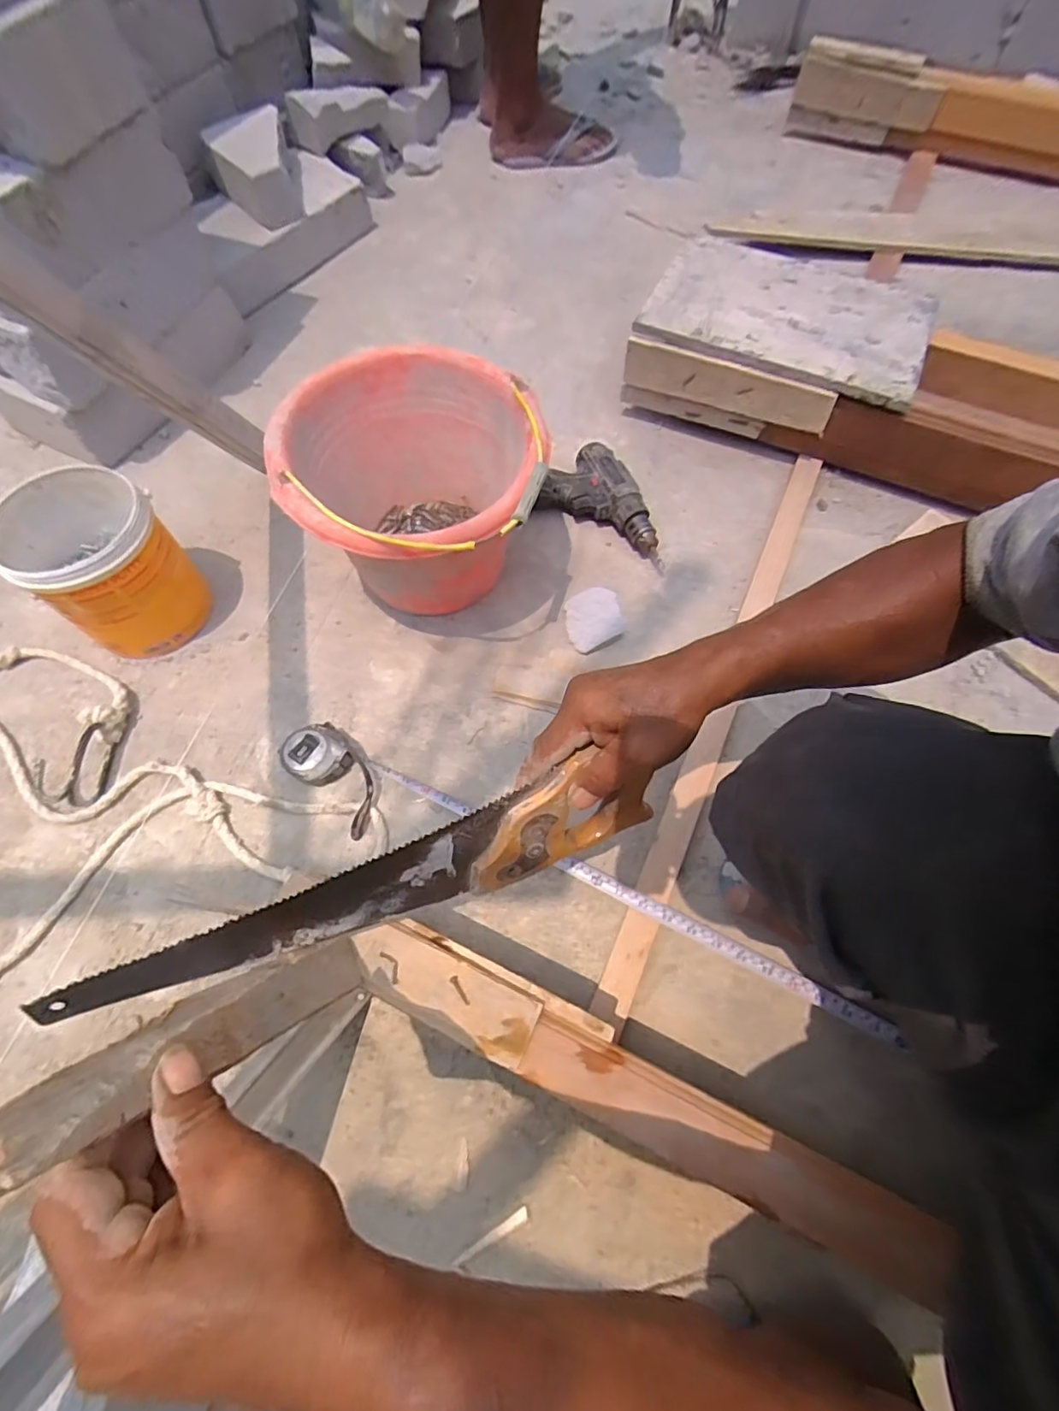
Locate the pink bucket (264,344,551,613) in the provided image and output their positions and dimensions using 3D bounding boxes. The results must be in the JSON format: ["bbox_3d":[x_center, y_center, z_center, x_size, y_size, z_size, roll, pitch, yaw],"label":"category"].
[{"bbox_3d":[-0.119,-0.230,0.662,0.270,0.211,0.288,-1,64,1],"label":"pink bucket"}]

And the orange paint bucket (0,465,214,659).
[{"bbox_3d":[-0.483,-0.158,0.663,0.163,0.160,0.150,-1,64,1],"label":"orange paint bucket"}]

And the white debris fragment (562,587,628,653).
[{"bbox_3d":[0.082,-0.106,0.708,0.070,0.020,0.080,-12,65,-4],"label":"white debris fragment"}]

